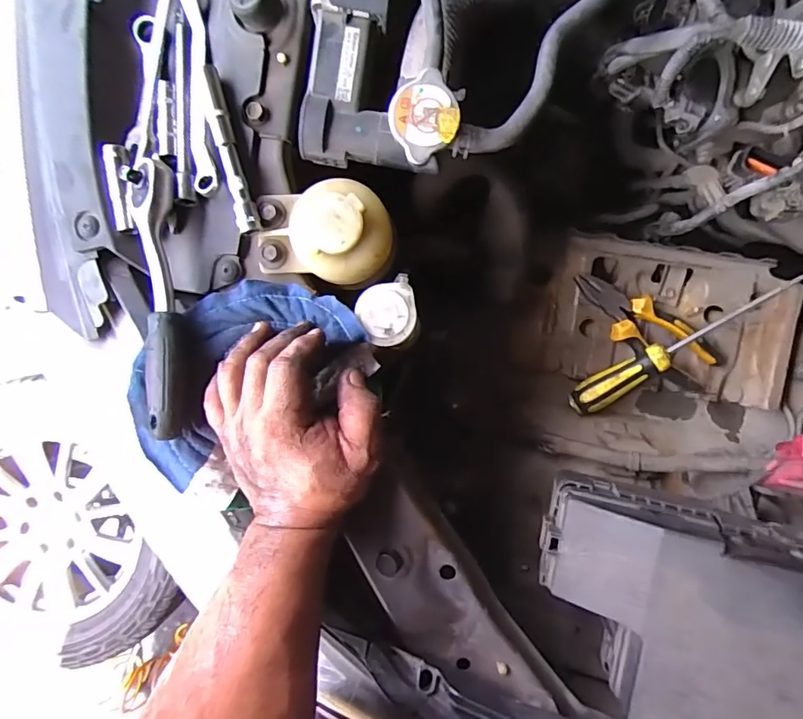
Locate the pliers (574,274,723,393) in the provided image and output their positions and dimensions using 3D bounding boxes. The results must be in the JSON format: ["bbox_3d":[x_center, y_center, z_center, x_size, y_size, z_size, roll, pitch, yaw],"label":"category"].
[{"bbox_3d":[0.261,-0.033,0.532,0.173,0.019,0.057,33,93,-2],"label":"pliers"}]

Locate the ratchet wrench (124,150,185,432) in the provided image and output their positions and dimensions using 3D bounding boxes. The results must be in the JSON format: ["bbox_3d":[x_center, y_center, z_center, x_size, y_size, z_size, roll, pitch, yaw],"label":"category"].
[{"bbox_3d":[-0.170,-0.045,0.350,0.026,0.025,0.194,-8,81,1],"label":"ratchet wrench"}]

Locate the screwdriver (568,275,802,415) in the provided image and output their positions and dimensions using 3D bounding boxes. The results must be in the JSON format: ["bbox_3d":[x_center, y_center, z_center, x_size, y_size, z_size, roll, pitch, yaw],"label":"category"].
[{"bbox_3d":[0.290,-0.017,0.510,0.257,0.032,0.032,-33,93,12],"label":"screwdriver"}]

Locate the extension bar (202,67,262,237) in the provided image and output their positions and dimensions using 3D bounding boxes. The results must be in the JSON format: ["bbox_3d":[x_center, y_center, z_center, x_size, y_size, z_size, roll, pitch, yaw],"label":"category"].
[{"bbox_3d":[-0.125,-0.151,0.364,0.015,0.014,0.118,-15,94,1],"label":"extension bar"}]

